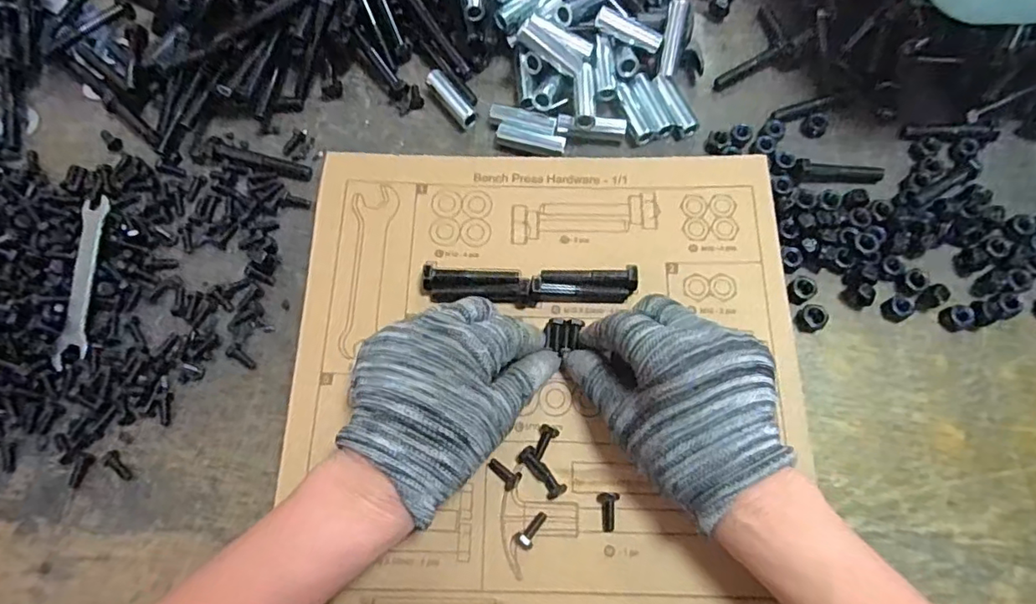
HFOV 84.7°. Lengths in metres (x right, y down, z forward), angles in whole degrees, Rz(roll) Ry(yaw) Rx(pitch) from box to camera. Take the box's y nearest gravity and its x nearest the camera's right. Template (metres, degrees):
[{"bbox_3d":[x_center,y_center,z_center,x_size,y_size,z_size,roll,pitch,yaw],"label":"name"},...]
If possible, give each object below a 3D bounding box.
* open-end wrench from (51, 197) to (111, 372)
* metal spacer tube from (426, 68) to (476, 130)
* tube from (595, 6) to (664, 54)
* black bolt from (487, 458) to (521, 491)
[{"bbox_3d":[-0.280,-0.014,0.365,0.018,0.006,0.110,1,79,4],"label":"open-end wrench"},{"bbox_3d":[-0.050,-0.151,0.425,0.016,0.011,0.053,-35,74,-10],"label":"metal spacer tube"},{"bbox_3d":[0.083,-0.204,0.425,0.051,0.013,0.013,24,73,-6],"label":"tube"},{"bbox_3d":[-0.008,0.097,0.321,0.020,0.006,0.011,40,76,1],"label":"black bolt"}]

